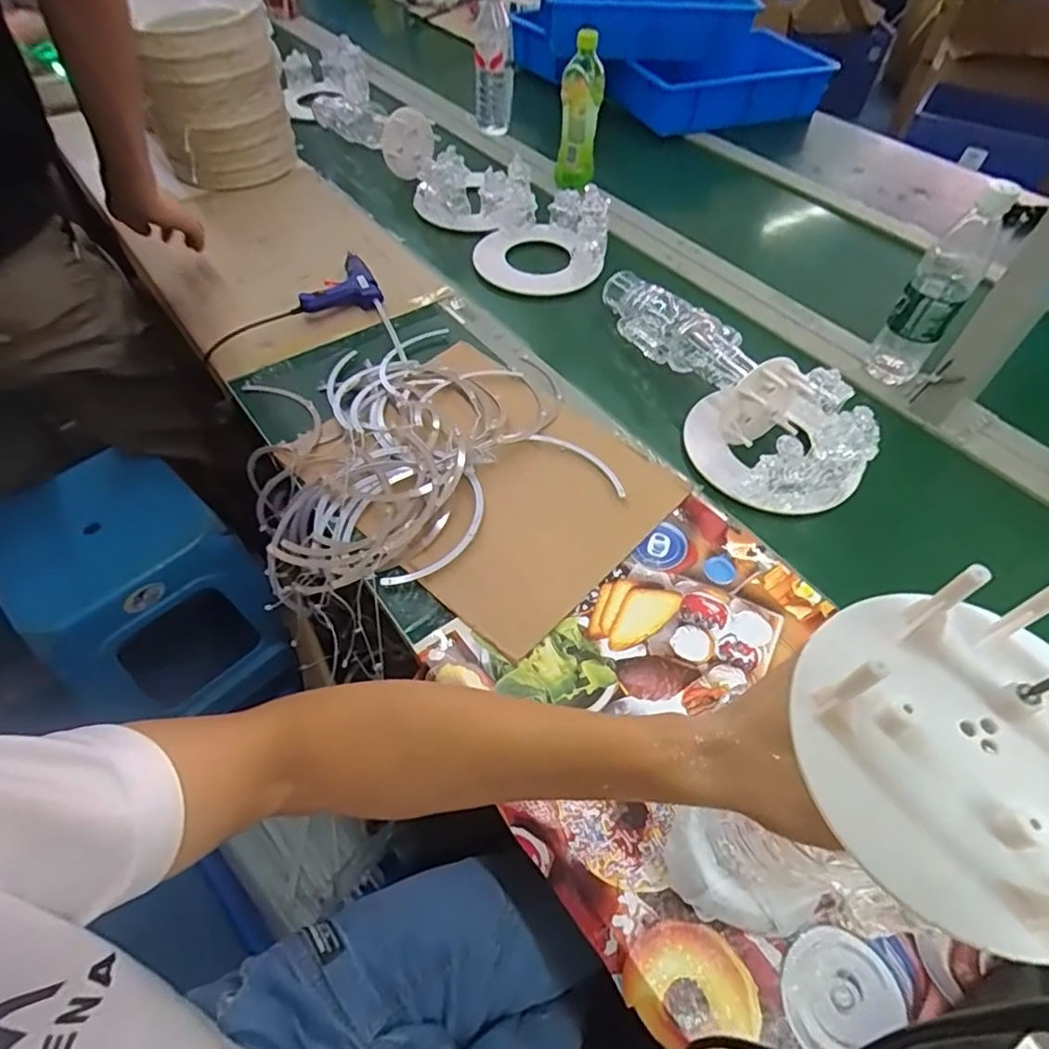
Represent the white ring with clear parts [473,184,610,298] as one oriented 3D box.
[{"bbox_3d":[0.022,-0.424,0.893,0.193,0.101,0.154,4,54,0],"label":"white ring with clear parts"}]

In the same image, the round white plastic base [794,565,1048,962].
[{"bbox_3d":[0.140,0.063,0.178,0.100,0.036,0.099,1,54,-2],"label":"round white plastic base"}]

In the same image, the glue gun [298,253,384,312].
[{"bbox_3d":[-0.257,-0.327,0.836,0.107,0.030,0.080,-15,56,-13],"label":"glue gun"}]

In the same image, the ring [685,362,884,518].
[{"bbox_3d":[0.278,-0.108,0.655,0.183,0.094,0.170,11,54,5],"label":"ring"}]

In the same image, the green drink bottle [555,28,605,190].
[{"bbox_3d":[0.091,-0.662,0.997,0.068,0.211,0.065,7,54,3],"label":"green drink bottle"}]

